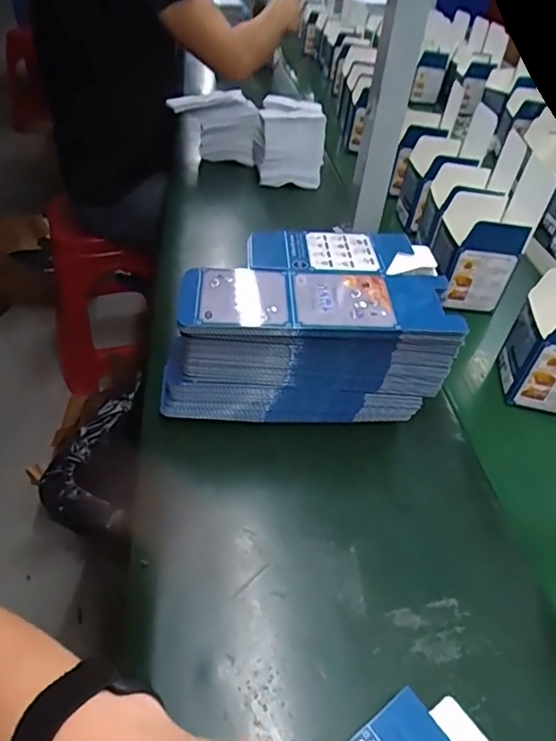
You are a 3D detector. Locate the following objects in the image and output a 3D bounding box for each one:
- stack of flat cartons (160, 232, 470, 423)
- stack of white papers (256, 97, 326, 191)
[{"bbox_3d":[0.026,-0.045,0.517,0.251,0.126,0.143,1,42,-5],"label":"stack of flat cartons"},{"bbox_3d":[0.015,-0.403,0.917,0.115,0.103,0.149,0,42,-6],"label":"stack of white papers"}]

